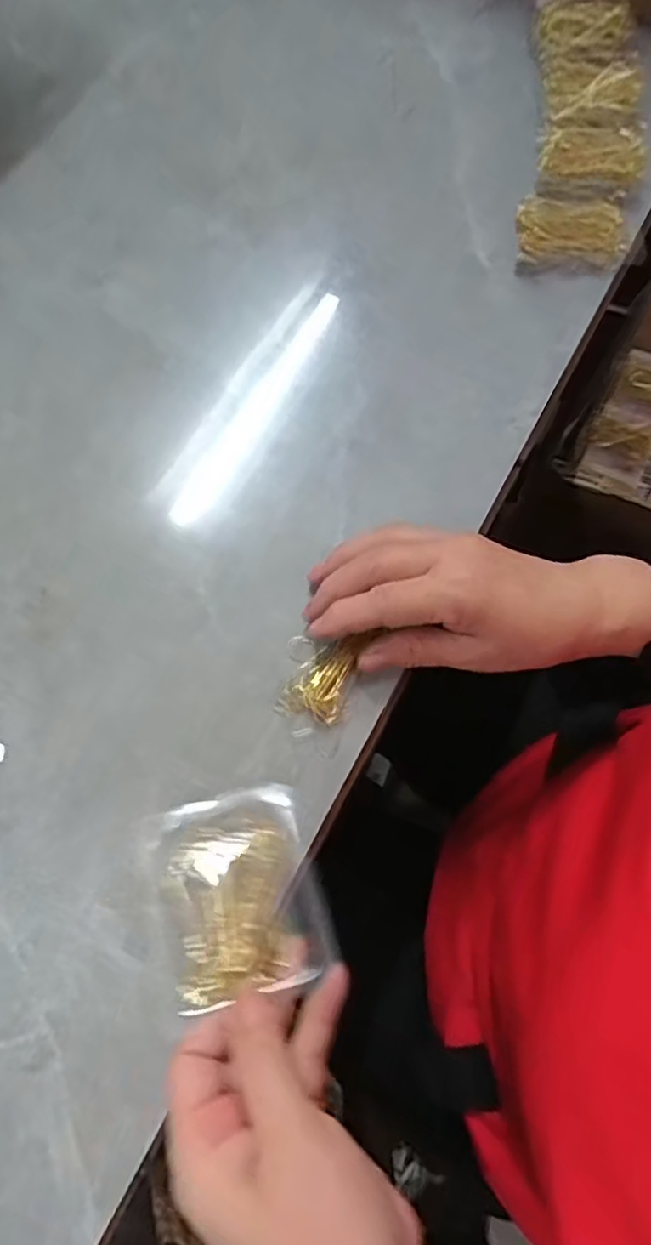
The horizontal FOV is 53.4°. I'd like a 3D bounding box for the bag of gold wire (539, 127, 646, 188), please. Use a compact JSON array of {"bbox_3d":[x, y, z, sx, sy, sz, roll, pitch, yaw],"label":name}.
[{"bbox_3d":[0.182,-0.318,0.440,0.069,0.007,0.045,6,70,2],"label":"bag of gold wire"}]

